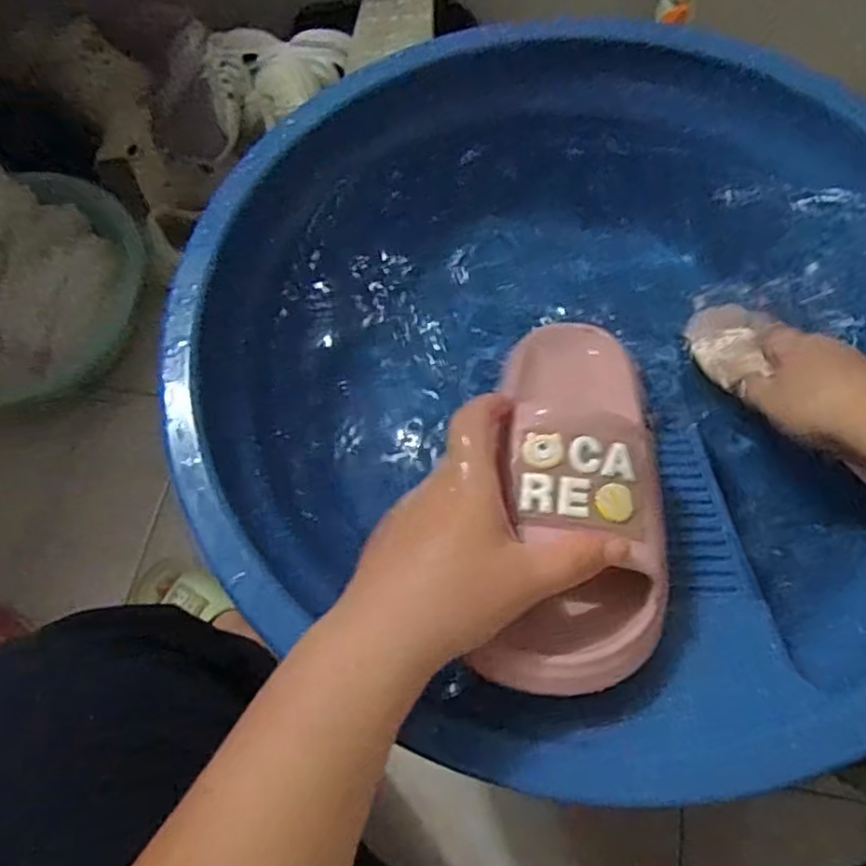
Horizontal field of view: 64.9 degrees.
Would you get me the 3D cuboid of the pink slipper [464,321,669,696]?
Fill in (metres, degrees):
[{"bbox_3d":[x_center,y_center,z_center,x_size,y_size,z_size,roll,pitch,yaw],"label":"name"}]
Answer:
[{"bbox_3d":[0.079,0.011,0.360,0.083,0.064,0.238,6,43,5],"label":"pink slipper"}]

